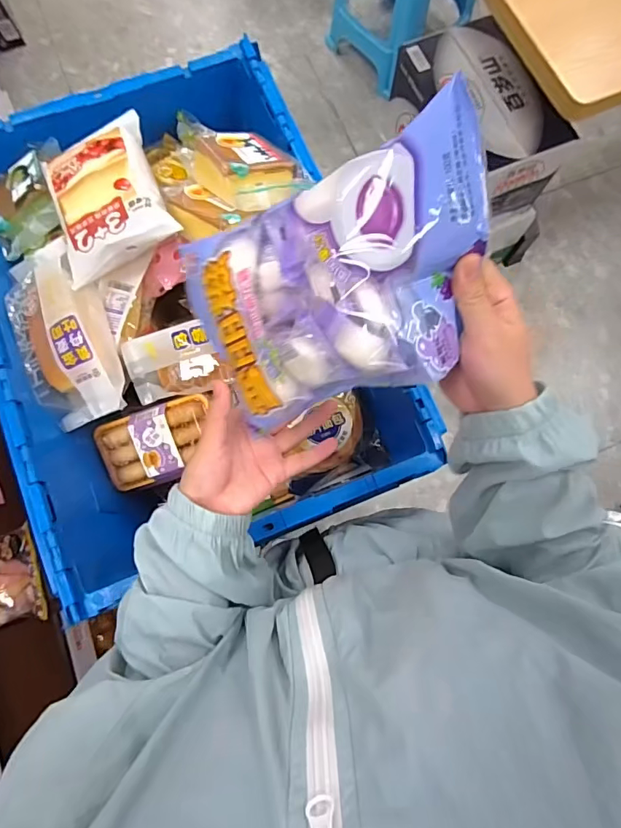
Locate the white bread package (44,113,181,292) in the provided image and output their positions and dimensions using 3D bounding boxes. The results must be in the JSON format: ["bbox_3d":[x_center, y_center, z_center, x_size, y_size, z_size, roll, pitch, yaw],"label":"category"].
[{"bbox_3d":[-0.234,-0.249,0.535,0.127,0.033,0.166,-23,78,-6],"label":"white bread package"}]

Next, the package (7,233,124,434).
[{"bbox_3d":[-0.287,-0.098,0.550,0.098,0.067,0.215,-18,78,-5],"label":"package"}]

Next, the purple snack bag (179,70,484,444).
[{"bbox_3d":[0.012,-0.073,0.287,0.195,0.054,0.133,-13,93,38],"label":"purple snack bag"}]

